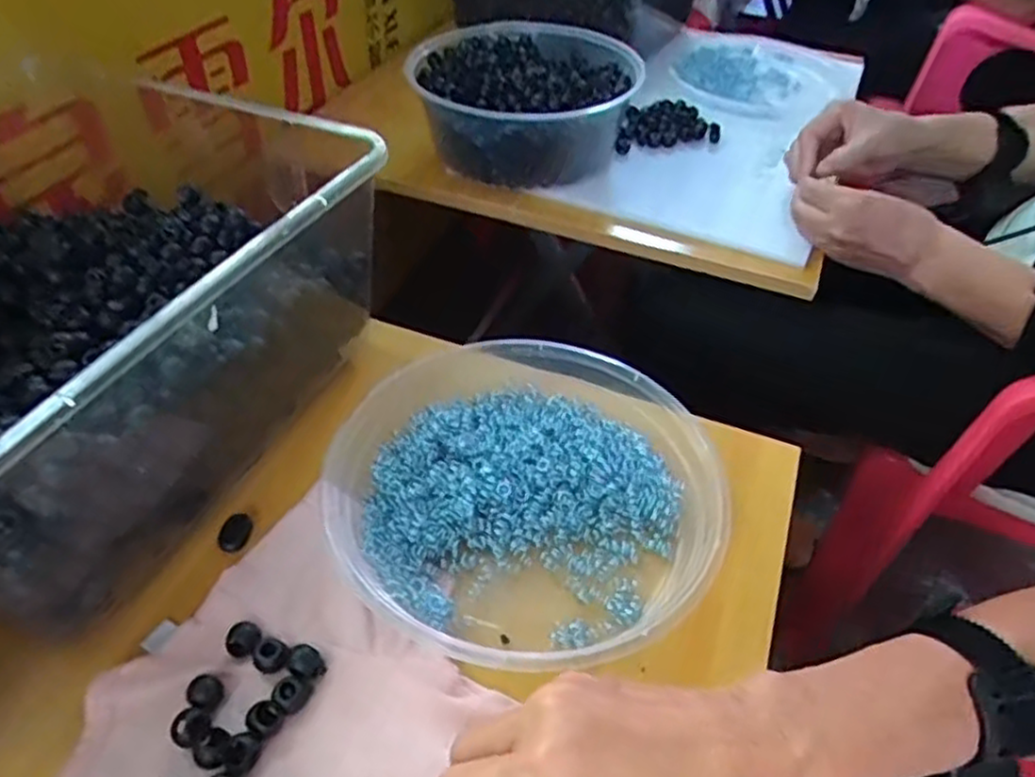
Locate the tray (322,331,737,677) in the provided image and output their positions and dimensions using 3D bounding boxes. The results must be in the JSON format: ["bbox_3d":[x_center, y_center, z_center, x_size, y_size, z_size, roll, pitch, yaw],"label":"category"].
[{"bbox_3d":[0.005,0.048,0.384,0.200,0.036,0.191,2,45,-2],"label":"tray"}]

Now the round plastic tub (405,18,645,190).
[{"bbox_3d":[0.012,-0.305,0.755,0.218,0.082,0.239,2,45,-2],"label":"round plastic tub"}]

